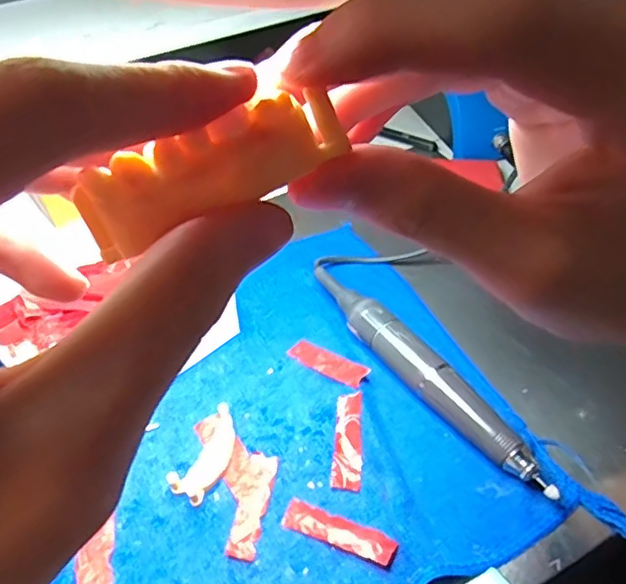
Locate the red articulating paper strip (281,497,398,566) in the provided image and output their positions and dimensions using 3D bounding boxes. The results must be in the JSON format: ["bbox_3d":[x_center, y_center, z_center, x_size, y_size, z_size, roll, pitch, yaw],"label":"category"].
[{"bbox_3d":[0.013,0.125,0.320,0.059,0.004,0.016,14,41,20],"label":"red articulating paper strip"}]

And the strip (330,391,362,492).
[{"bbox_3d":[0.021,0.085,0.355,0.016,0.009,0.058,1,44,5],"label":"strip"}]

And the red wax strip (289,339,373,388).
[{"bbox_3d":[0.010,0.046,0.402,0.058,0.005,0.019,20,57,37],"label":"red wax strip"}]

